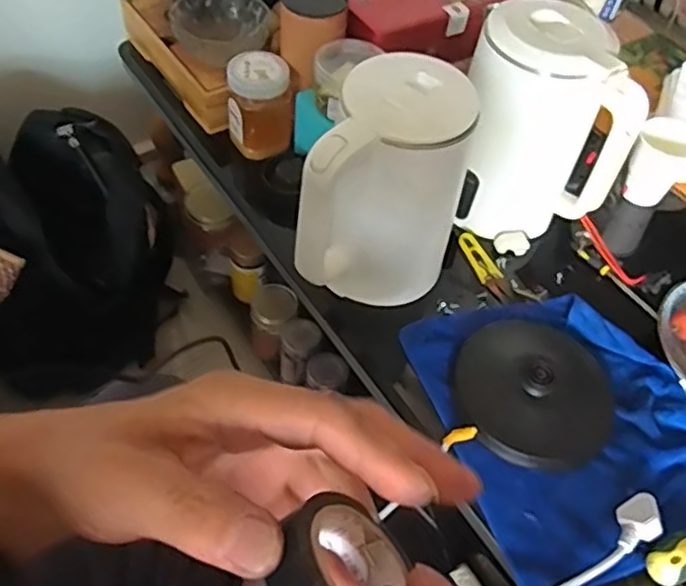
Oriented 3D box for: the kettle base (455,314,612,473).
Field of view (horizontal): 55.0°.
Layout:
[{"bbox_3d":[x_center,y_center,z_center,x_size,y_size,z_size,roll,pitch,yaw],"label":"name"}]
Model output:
[{"bbox_3d":[0.189,0.089,0.636,0.150,0.031,0.156,38,58,21],"label":"kettle base"}]

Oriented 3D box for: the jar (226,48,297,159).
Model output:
[{"bbox_3d":[-0.099,-0.226,0.795,0.078,0.104,0.077,-2,53,-7],"label":"jar"}]

